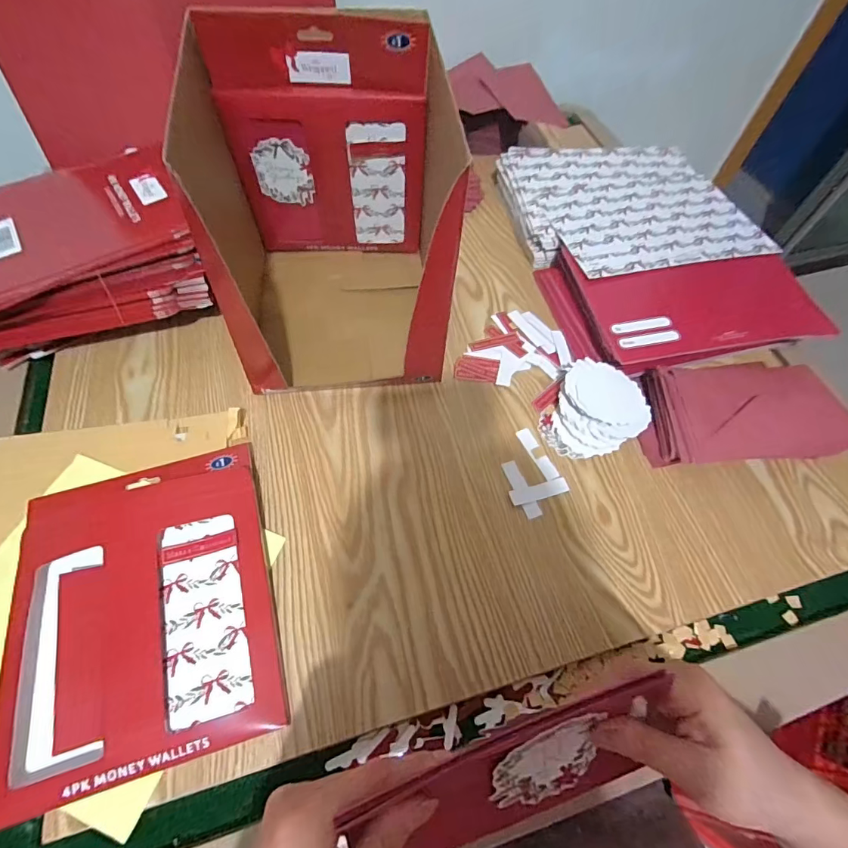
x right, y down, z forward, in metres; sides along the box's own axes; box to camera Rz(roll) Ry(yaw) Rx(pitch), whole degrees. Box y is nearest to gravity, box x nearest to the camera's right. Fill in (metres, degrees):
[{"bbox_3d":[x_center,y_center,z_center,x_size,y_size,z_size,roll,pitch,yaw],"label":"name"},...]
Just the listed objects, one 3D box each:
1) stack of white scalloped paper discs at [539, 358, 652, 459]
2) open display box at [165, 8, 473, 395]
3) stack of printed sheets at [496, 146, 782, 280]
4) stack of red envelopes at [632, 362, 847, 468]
[{"bbox_3d":[0.173,-0.012,0.438,0.088,0.034,0.100,31,64,14],"label":"stack of white scalloped paper discs"},{"bbox_3d":[-0.089,-0.185,0.407,0.197,0.238,0.200,-6,61,-5],"label":"open display box"},{"bbox_3d":[0.252,-0.268,0.567,0.265,0.058,0.240,-9,62,-7],"label":"stack of printed sheets"},{"bbox_3d":[0.323,-0.014,0.437,0.200,0.046,0.097,-4,61,-5],"label":"stack of red envelopes"}]

